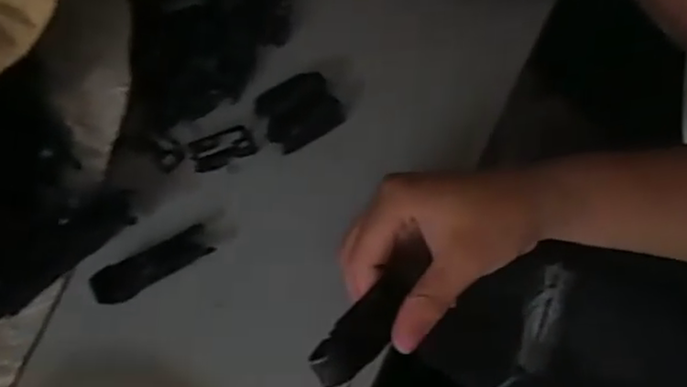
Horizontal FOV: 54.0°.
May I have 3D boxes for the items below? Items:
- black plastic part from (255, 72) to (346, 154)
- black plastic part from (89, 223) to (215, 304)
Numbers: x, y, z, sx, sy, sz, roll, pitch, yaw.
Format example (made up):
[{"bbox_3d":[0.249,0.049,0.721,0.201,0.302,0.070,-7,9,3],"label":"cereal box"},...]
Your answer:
[{"bbox_3d":[-0.029,-0.054,0.432,0.050,0.009,0.047,-26,64,-16],"label":"black plastic part"},{"bbox_3d":[-0.108,0.040,0.378,0.067,0.007,0.020,-28,64,-16],"label":"black plastic part"}]

